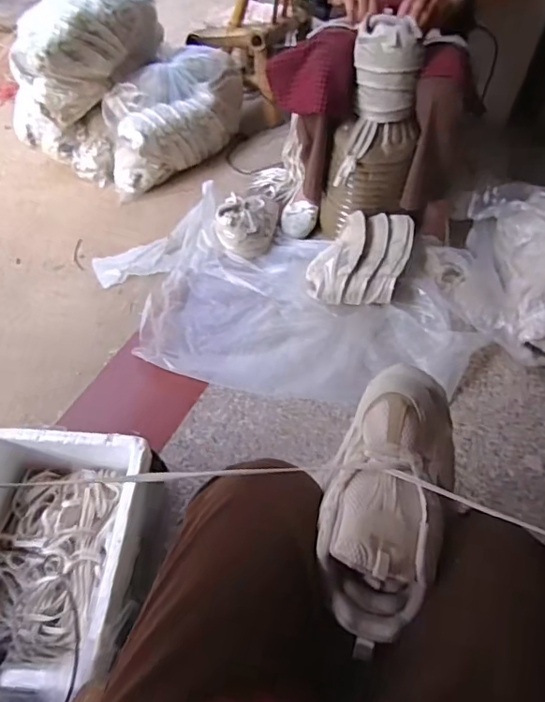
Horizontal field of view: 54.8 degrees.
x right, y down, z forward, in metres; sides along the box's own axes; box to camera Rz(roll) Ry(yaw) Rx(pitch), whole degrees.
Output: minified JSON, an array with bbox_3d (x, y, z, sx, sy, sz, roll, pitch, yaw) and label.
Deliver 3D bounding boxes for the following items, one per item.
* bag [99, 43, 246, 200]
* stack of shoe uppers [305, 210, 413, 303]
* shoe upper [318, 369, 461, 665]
[{"bbox_3d":[-0.298,-0.702,1.597,0.227,0.247,0.518,33,59,21],"label":"bag"},{"bbox_3d":[0.197,-0.205,1.186,0.211,0.108,0.196,10,54,6],"label":"stack of shoe uppers"},{"bbox_3d":[0.110,0.127,0.485,0.109,0.082,0.255,14,64,12],"label":"shoe upper"}]

